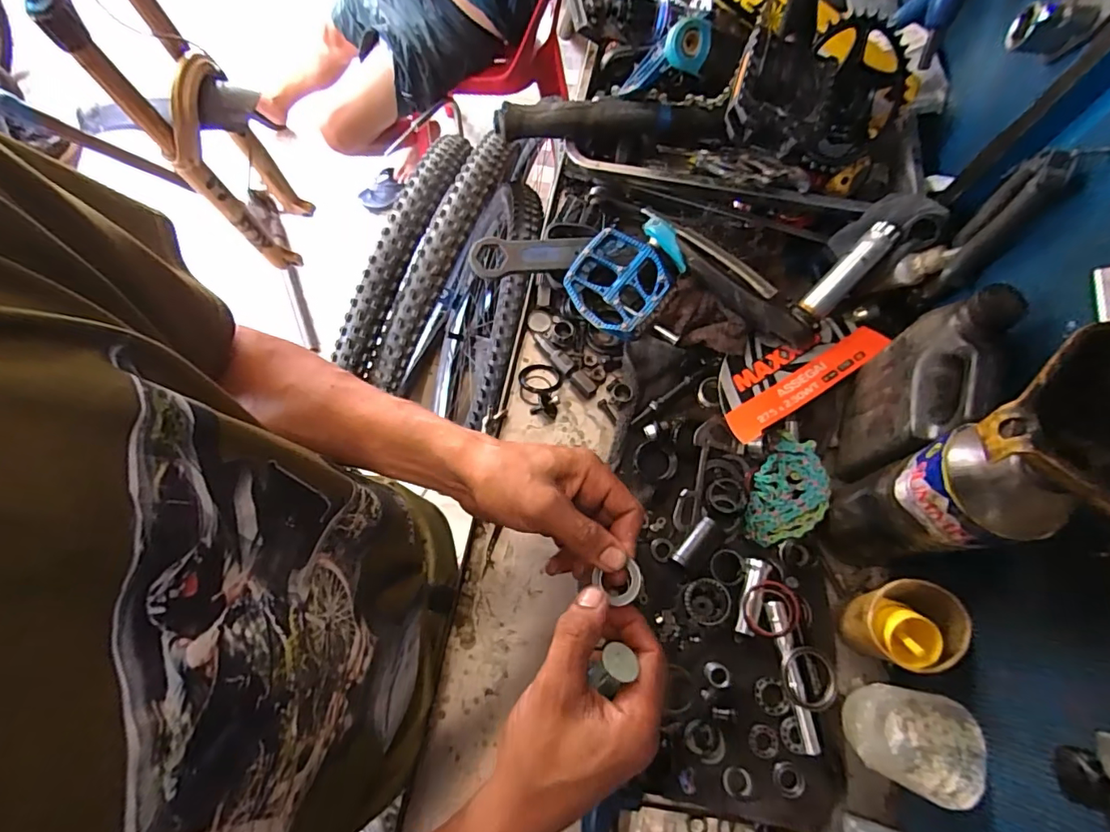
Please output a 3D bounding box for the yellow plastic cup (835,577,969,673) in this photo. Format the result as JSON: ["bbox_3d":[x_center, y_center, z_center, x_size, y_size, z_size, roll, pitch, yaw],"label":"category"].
[{"bbox_3d":[0.292,0.179,0.446,0.071,0.097,0.067,0,71,0],"label":"yellow plastic cup"}]

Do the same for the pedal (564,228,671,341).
[{"bbox_3d":[0.068,-0.147,0.570,0.102,0.015,0.100,36,100,7],"label":"pedal"}]

